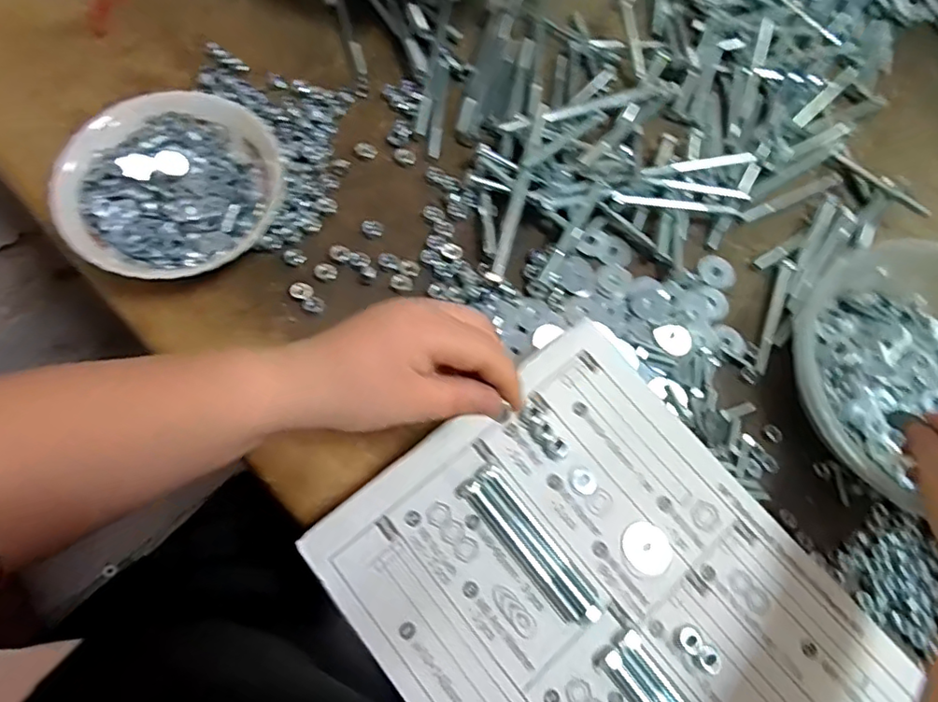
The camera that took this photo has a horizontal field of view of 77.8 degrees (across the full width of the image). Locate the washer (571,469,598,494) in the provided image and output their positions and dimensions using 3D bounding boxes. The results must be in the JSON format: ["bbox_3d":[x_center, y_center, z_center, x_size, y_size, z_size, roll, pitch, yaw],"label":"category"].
[{"bbox_3d":[0.073,0.083,0.369,0.015,0.004,0.017,-30,75,-13],"label":"washer"}]

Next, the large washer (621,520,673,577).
[{"bbox_3d":[0.109,0.122,0.357,0.031,0.004,0.029,34,72,8],"label":"large washer"}]

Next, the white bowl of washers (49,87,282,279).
[{"bbox_3d":[-0.209,-0.114,0.418,0.136,0.048,0.150,34,72,8],"label":"white bowl of washers"}]

